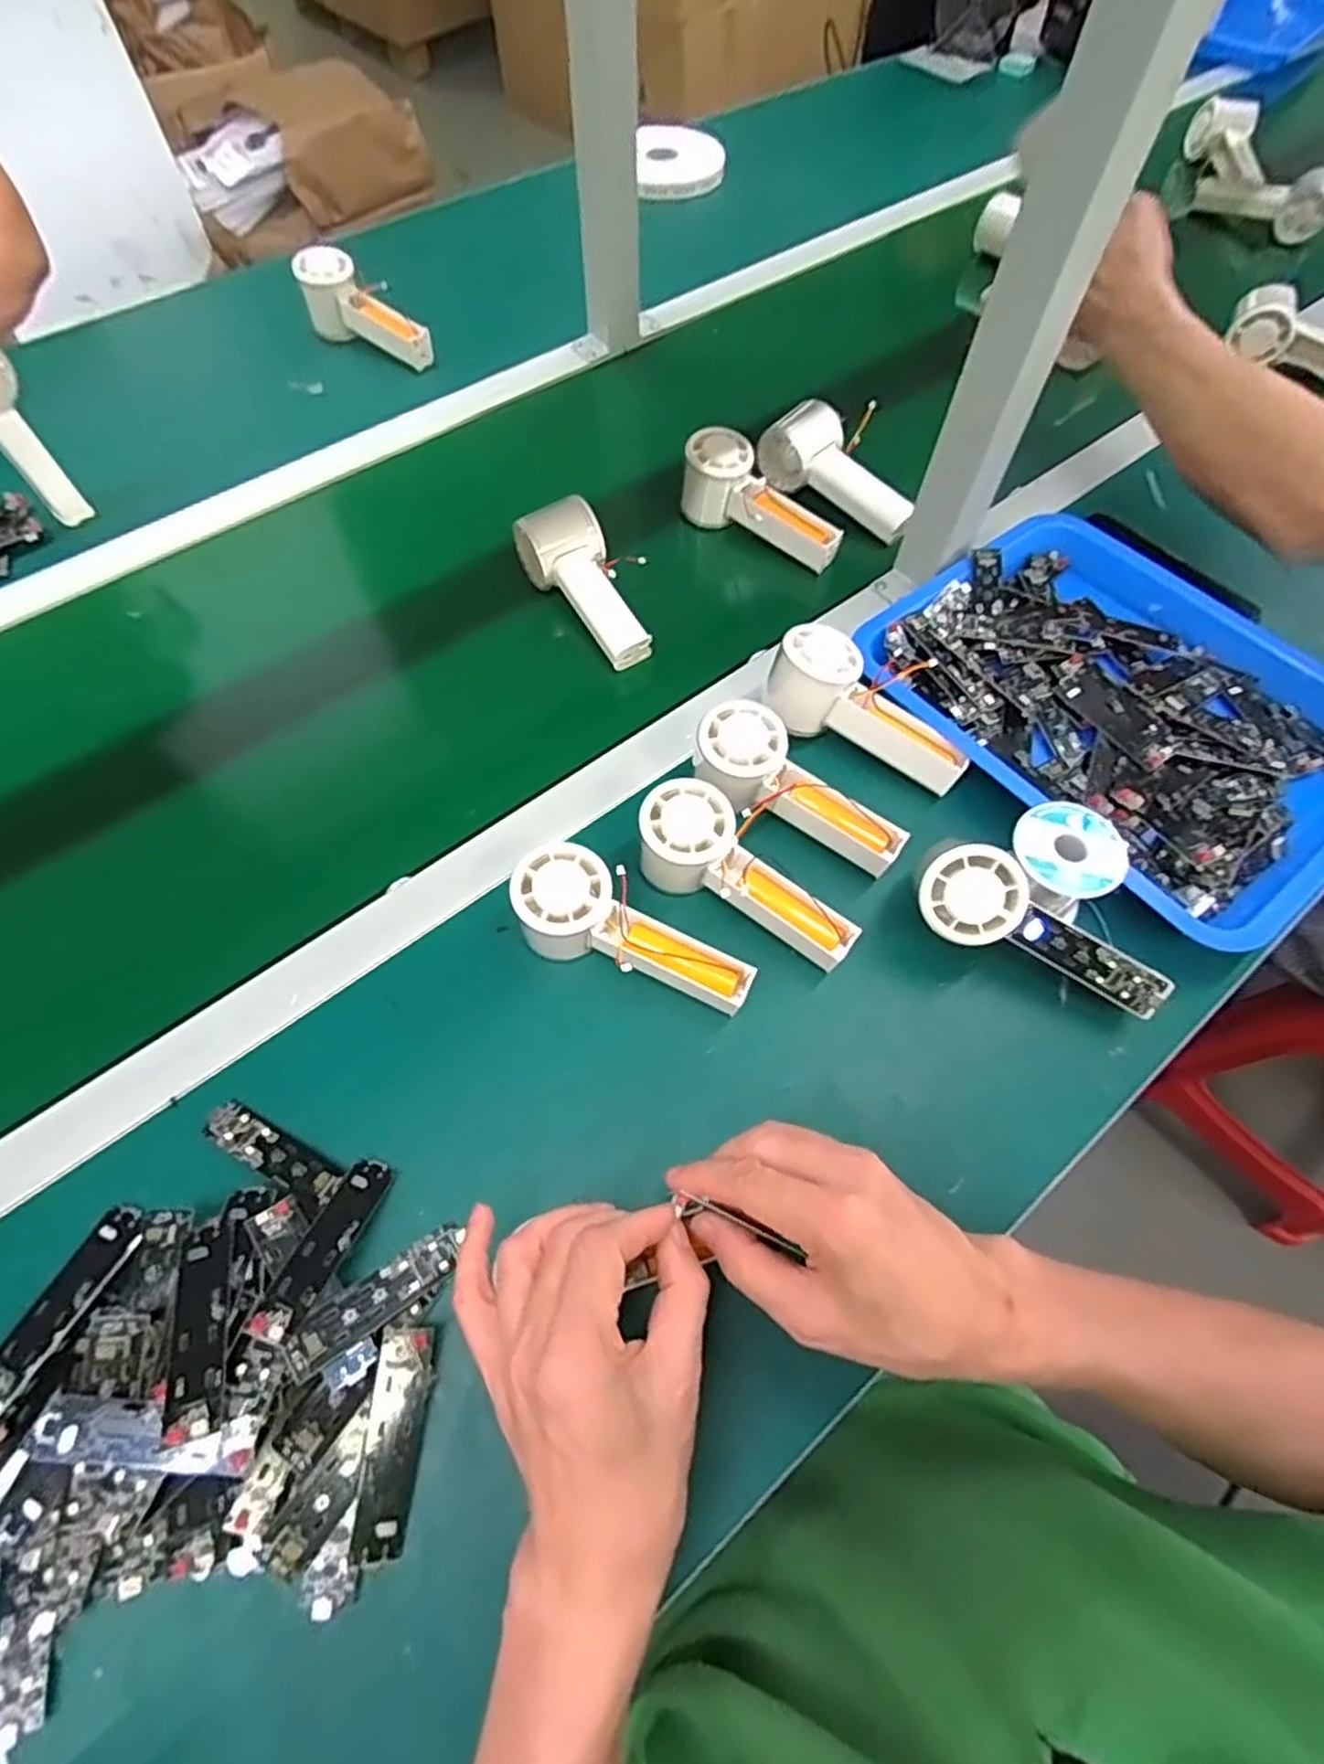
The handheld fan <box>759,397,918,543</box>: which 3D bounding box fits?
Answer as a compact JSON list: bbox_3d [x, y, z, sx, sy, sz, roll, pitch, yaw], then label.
[{"bbox_3d":[0.158,-0.356,0.644,0.146,0.051,0.056,43,70,6],"label":"handheld fan"}]

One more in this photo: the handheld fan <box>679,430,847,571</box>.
[{"bbox_3d":[0.083,-0.316,0.631,0.150,0.062,0.052,39,68,6],"label":"handheld fan"}]

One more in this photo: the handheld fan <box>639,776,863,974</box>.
[{"bbox_3d":[0.049,0.001,0.458,0.151,0.054,0.056,38,68,3],"label":"handheld fan"}]

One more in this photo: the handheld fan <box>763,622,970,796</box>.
[{"bbox_3d":[0.142,-0.118,0.515,0.146,0.053,0.049,37,67,2],"label":"handheld fan"}]

